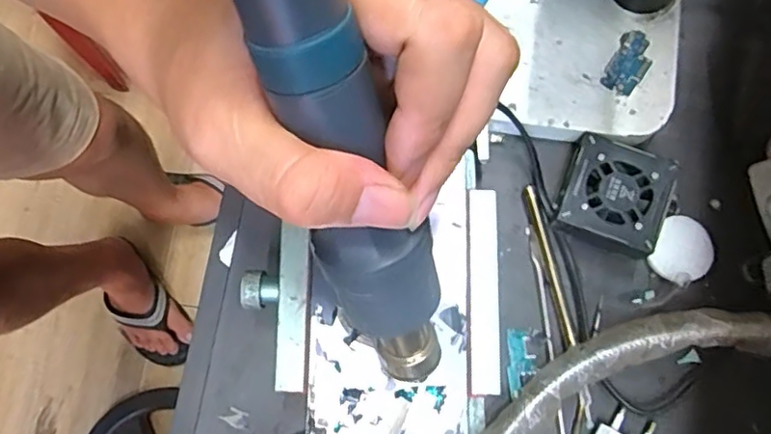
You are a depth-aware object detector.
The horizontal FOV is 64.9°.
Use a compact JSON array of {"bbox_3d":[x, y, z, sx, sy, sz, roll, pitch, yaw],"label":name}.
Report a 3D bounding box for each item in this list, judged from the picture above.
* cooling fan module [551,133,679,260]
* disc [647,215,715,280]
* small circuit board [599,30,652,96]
[{"bbox_3d":[0.137,-0.010,0.357,0.065,0.031,0.056,24,80,5],"label":"cooling fan module"},{"bbox_3d":[0.175,0.019,0.356,0.036,0.008,0.037,0,79,1],"label":"disc"},{"bbox_3d":[0.145,-0.091,0.359,0.021,0.005,0.038,30,81,6],"label":"small circuit board"}]

